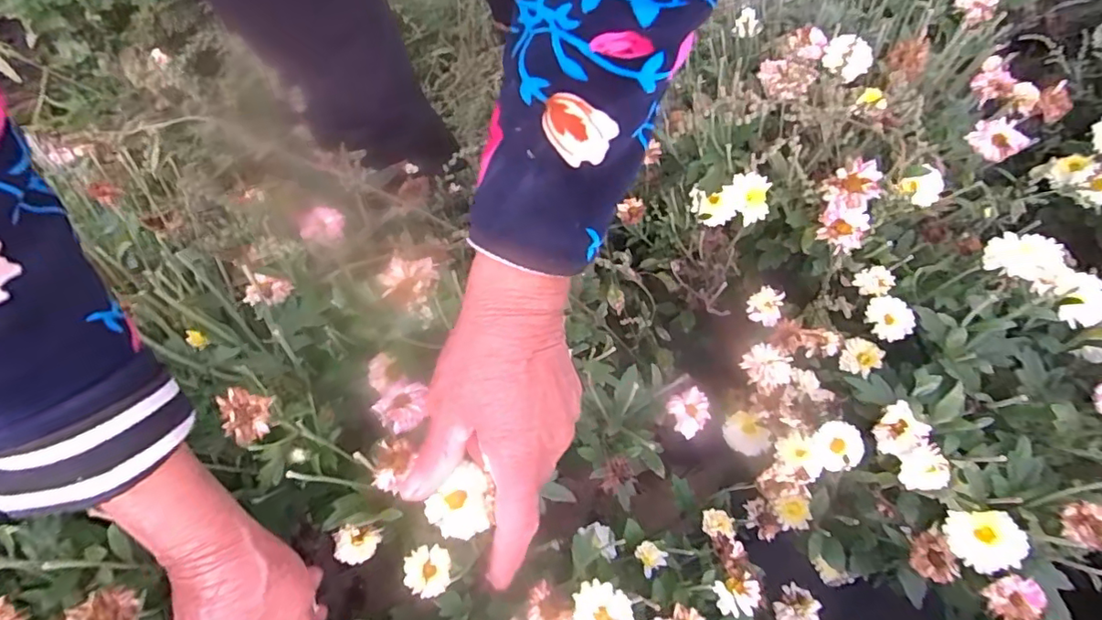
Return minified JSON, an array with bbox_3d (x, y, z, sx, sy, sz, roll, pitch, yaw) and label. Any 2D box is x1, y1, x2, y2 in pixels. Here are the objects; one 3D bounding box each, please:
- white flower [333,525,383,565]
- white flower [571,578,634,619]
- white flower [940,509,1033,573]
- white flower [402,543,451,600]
[{"bbox_3d":[-0.122,0.147,0.357,0.027,0.012,0.022,3,73,-19],"label":"white flower"},{"bbox_3d":[0.026,0.158,0.291,0.030,0.006,0.035,-3,62,2],"label":"white flower"},{"bbox_3d":[0.270,0.143,0.354,0.040,0.007,0.035,-15,61,28],"label":"white flower"},{"bbox_3d":[-0.069,0.146,0.318,0.024,0.010,0.025,-2,62,3],"label":"white flower"}]

